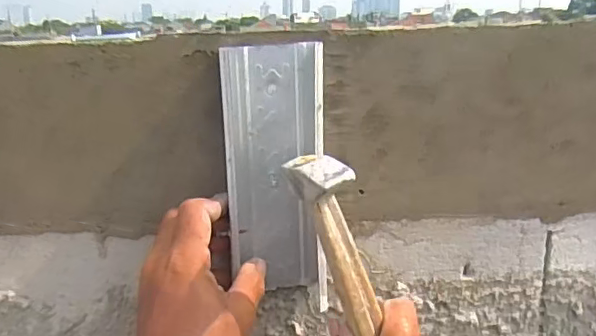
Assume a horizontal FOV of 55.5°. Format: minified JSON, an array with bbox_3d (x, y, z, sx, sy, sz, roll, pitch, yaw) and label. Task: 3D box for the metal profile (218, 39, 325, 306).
[{"bbox_3d":[-0.016,0.009,0.442,0.072,0.202,0.037,-4,15,-1],"label":"metal profile"}]

